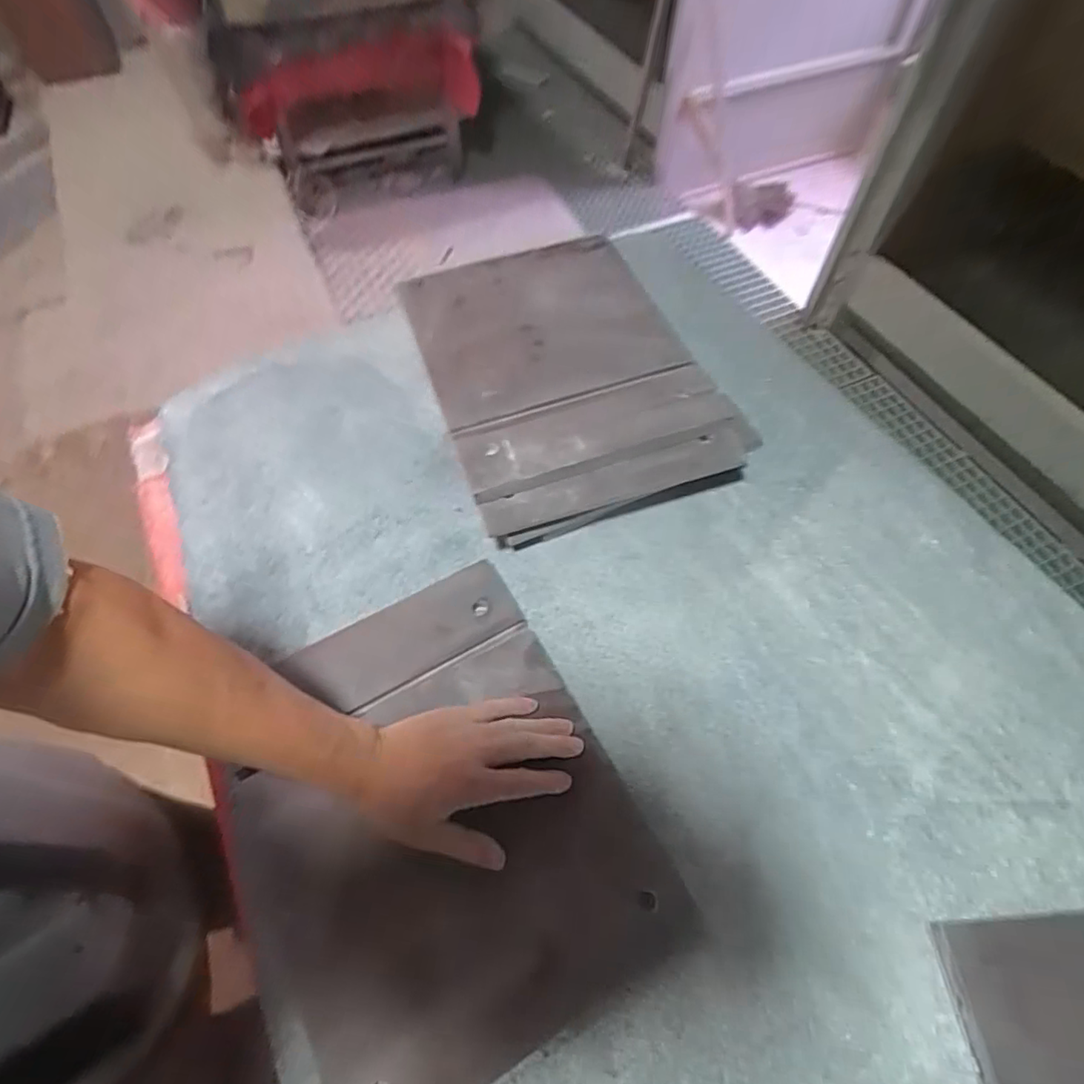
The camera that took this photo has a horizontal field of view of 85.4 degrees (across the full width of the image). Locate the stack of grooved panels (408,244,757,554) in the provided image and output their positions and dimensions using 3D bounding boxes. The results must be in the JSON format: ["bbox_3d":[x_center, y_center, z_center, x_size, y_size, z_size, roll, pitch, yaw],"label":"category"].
[{"bbox_3d":[0.027,-0.210,0.723,0.327,0.078,0.403,-19,60,-9],"label":"stack of grooved panels"}]

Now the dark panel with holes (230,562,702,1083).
[{"bbox_3d":[-0.096,0.221,0.494,0.299,0.034,0.371,-26,62,-13],"label":"dark panel with holes"}]

